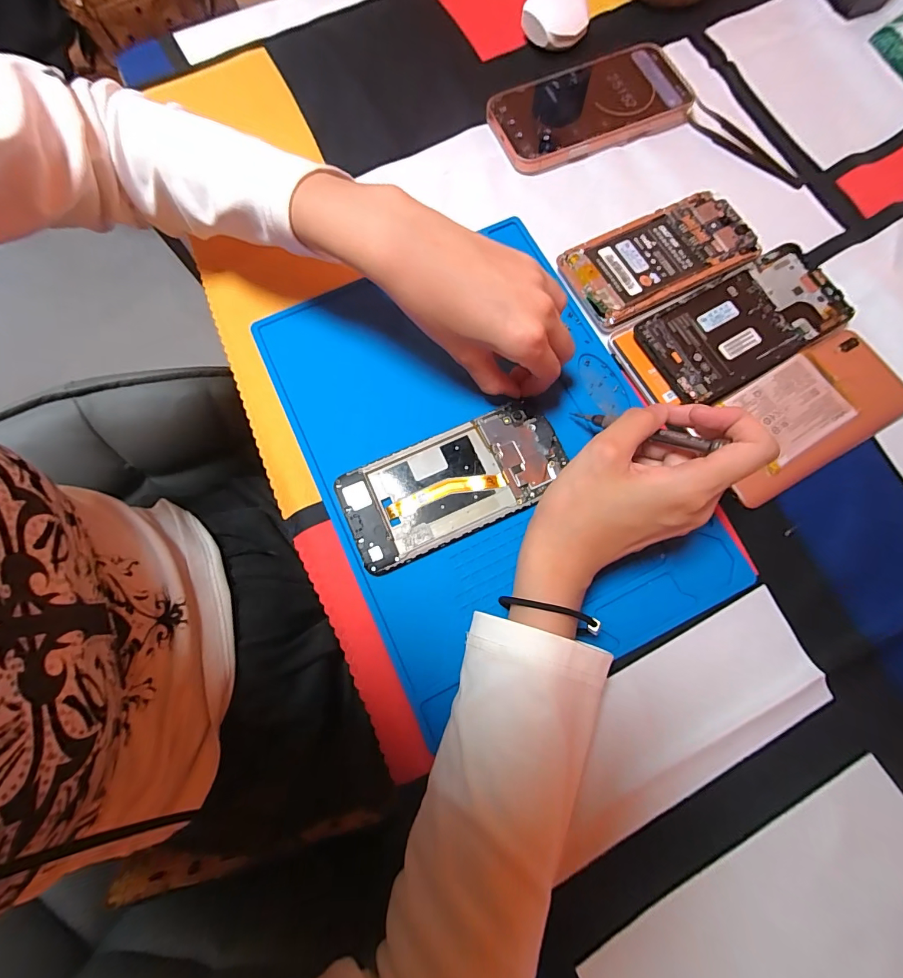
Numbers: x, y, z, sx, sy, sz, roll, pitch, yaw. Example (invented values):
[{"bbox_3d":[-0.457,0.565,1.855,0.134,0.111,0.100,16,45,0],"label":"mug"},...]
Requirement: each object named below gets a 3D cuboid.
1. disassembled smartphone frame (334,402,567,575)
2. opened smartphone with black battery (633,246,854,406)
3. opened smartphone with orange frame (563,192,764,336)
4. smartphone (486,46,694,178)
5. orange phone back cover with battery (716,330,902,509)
[{"bbox_3d":[0.002,-0.003,0.282,0.147,0.010,0.070,-24,76,-5],"label":"disassembled smartphone frame"},{"bbox_3d":[0.211,-0.118,0.306,0.145,0.014,0.074,-28,76,-6],"label":"opened smartphone with black battery"},{"bbox_3d":[0.157,-0.176,0.317,0.139,0.005,0.073,-26,76,-5],"label":"opened smartphone with orange frame"},{"bbox_3d":[0.117,-0.326,0.363,0.161,0.017,0.086,-21,76,-4],"label":"smartphone"},{"bbox_3d":[0.245,-0.052,0.292,0.149,0.012,0.073,-29,77,-6],"label":"orange phone back cover with battery"}]

